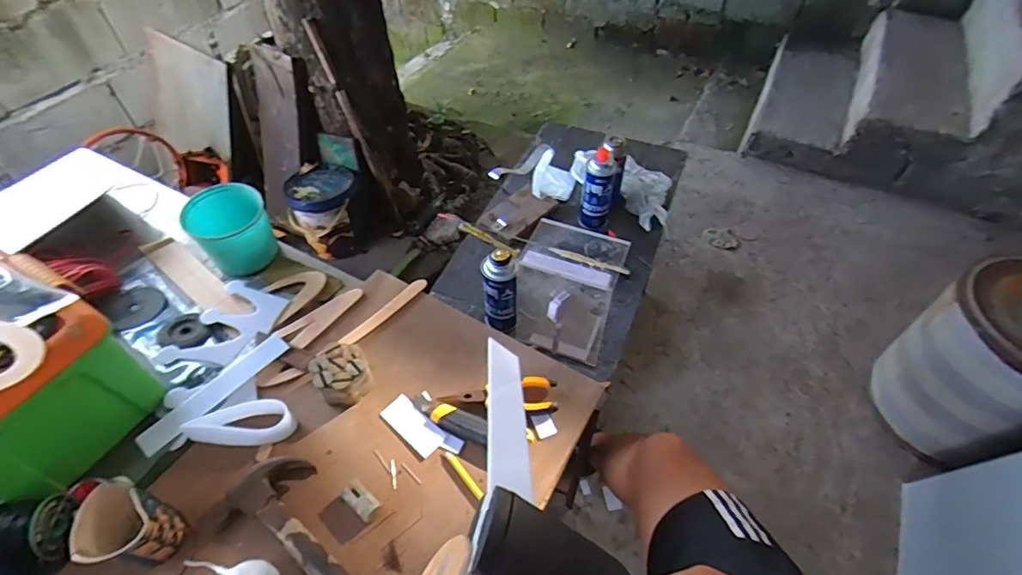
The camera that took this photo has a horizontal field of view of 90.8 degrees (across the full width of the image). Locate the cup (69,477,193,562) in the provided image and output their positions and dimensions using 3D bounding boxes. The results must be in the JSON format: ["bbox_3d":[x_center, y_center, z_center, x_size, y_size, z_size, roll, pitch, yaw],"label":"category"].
[{"bbox_3d":[-0.409,0.262,0.544,0.078,0.080,0.072,1,52,-1],"label":"cup"}]

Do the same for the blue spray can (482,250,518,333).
[{"bbox_3d":[-0.021,0.011,0.916,0.055,0.181,0.050,1,52,-1],"label":"blue spray can"}]

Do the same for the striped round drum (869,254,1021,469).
[{"bbox_3d":[1.282,0.201,1.334,0.425,0.459,0.385,-27,57,-20],"label":"striped round drum"}]

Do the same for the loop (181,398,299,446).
[{"bbox_3d":[-0.350,0.178,0.651,0.131,0.037,0.047,-9,53,-8],"label":"loop"}]

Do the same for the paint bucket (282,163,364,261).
[{"bbox_3d":[-0.608,-0.255,1.667,0.220,0.224,0.220,1,52,-1],"label":"paint bucket"}]

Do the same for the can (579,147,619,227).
[{"bbox_3d":[0.192,-0.213,1.111,0.064,0.168,0.064,1,52,-1],"label":"can"}]

